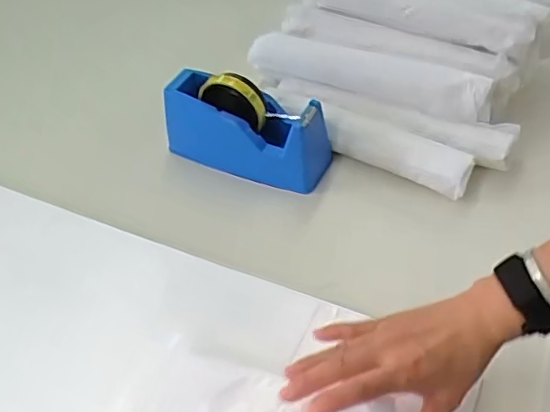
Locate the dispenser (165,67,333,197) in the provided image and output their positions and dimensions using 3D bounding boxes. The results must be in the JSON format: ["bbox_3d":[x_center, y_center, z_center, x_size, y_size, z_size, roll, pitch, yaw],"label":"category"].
[{"bbox_3d":[-0.034,-0.094,0.664,0.191,0.107,0.070,19,52,24],"label":"dispenser"}]

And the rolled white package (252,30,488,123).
[{"bbox_3d":[0.101,-0.152,0.673,0.287,0.049,0.041,14,50,20],"label":"rolled white package"}]

